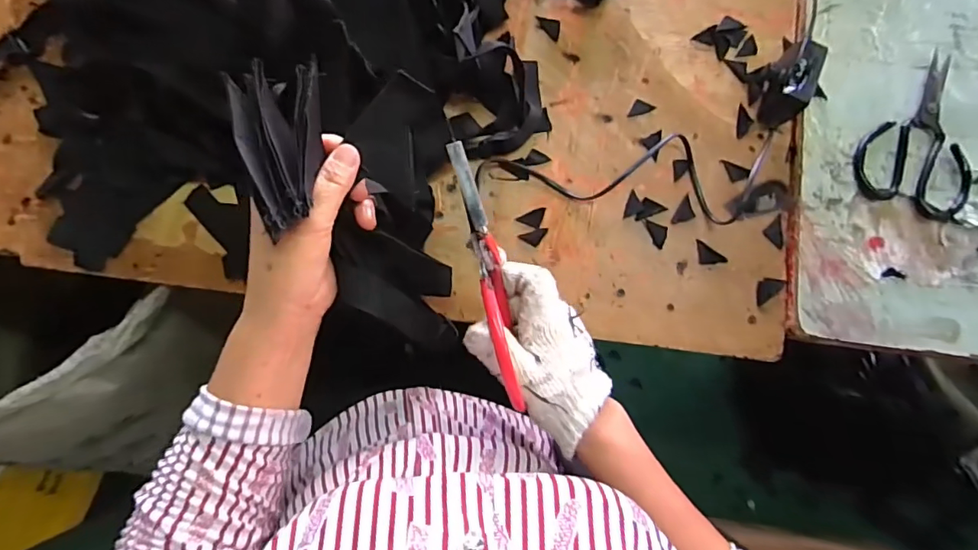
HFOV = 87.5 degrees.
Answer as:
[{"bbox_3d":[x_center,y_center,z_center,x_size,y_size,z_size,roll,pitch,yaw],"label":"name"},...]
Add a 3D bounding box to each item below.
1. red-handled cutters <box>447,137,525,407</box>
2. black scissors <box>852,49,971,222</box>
[{"bbox_3d":[0.001,0.000,0.359,0.015,0.070,0.179,-12,101,2],"label":"red-handled cutters"},{"bbox_3d":[0.439,-0.144,0.512,0.111,0.013,0.167,24,82,1],"label":"black scissors"}]

